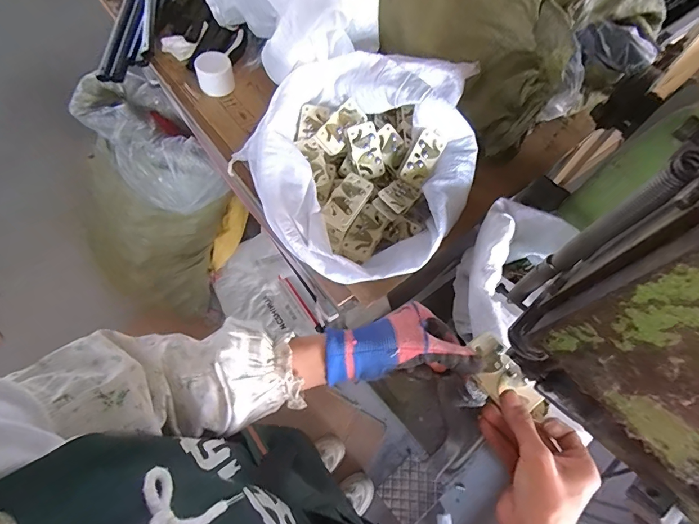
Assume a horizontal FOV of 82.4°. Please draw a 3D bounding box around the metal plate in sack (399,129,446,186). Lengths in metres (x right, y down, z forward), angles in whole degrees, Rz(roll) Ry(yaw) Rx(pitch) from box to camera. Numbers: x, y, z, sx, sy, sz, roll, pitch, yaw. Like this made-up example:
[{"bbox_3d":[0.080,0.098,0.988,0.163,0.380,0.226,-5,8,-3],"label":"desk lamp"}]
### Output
[{"bbox_3d":[0.107,-0.152,0.584,0.040,0.007,0.080,29,92,-21],"label":"metal plate in sack"}]

